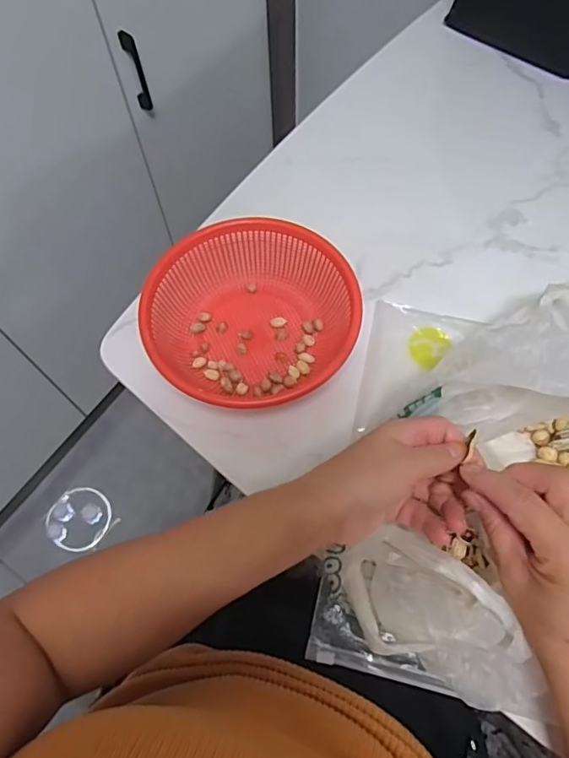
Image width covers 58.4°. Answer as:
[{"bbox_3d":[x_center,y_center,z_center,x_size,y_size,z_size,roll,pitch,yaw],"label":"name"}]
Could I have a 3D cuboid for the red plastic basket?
[{"bbox_3d":[-0.027,-0.051,0.441,0.170,0.066,0.170,-16,65,-6],"label":"red plastic basket"}]

